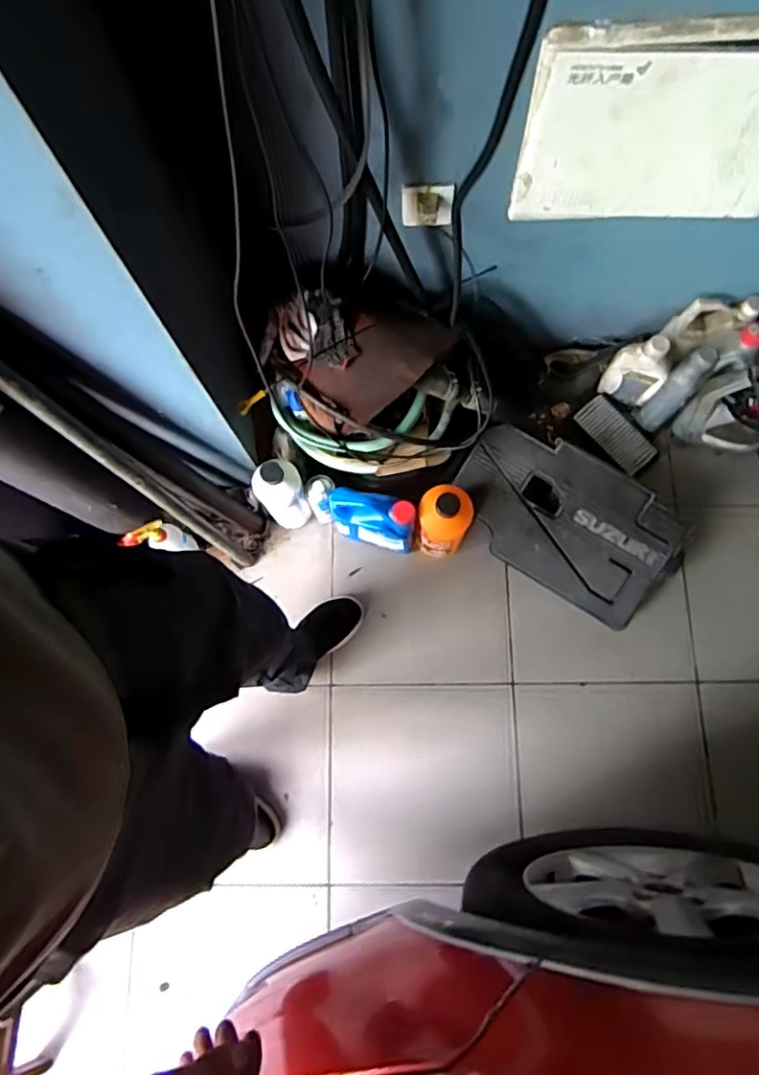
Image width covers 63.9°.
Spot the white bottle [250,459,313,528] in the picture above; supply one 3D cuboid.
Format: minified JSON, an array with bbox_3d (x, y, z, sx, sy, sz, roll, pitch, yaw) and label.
[{"bbox_3d":[-0.220,-0.099,1.379,0.109,0.259,0.098,-22,77,-4],"label":"white bottle"}]

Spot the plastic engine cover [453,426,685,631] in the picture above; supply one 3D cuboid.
[{"bbox_3d":[0.402,-0.039,1.343,0.482,0.115,0.271,33,80,8],"label":"plastic engine cover"}]

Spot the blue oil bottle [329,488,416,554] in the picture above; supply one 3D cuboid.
[{"bbox_3d":[-0.015,-0.040,1.359,0.187,0.235,0.079,16,77,5],"label":"blue oil bottle"}]

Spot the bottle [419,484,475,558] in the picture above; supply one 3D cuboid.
[{"bbox_3d":[0.138,-0.031,1.323,0.108,0.229,0.105,0,77,1],"label":"bottle"}]

